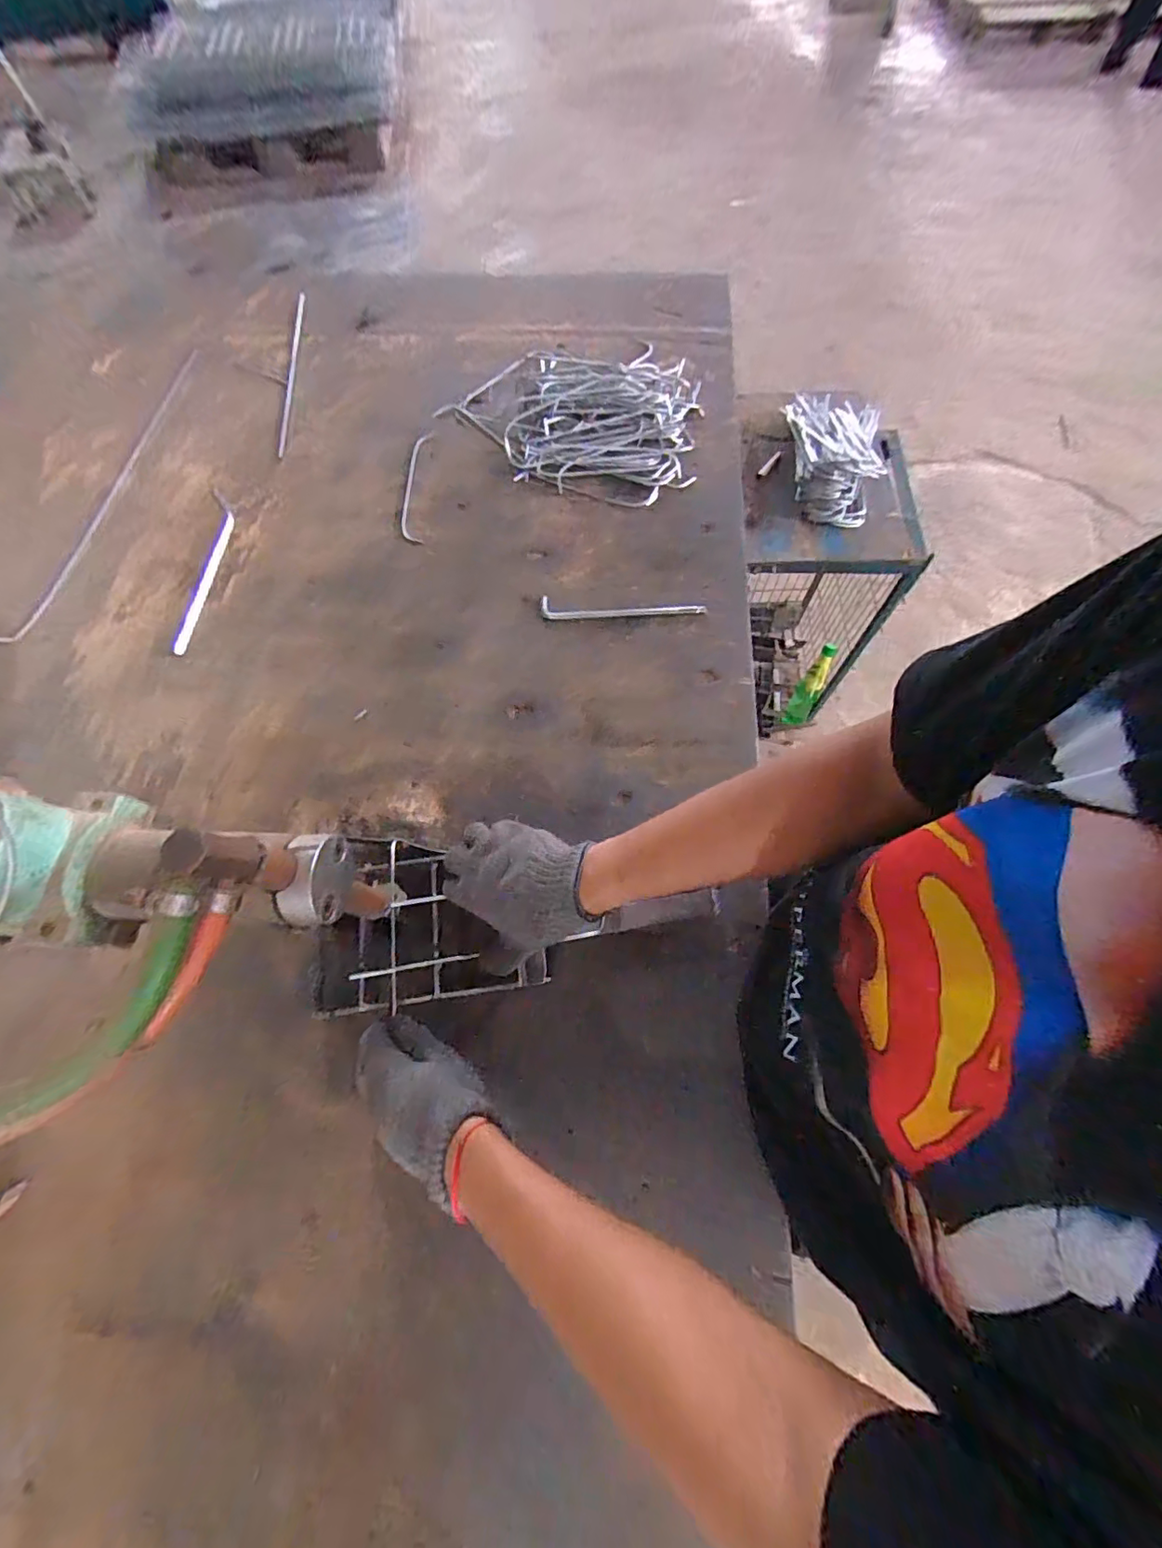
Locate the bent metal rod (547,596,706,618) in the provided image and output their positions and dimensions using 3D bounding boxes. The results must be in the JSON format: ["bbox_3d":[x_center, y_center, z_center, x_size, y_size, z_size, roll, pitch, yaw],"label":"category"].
[{"bbox_3d":[0.054,-0.206,0.683,0.205,0.011,0.028,4,69,3],"label":"bent metal rod"}]

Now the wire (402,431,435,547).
[{"bbox_3d":[-0.237,-0.423,0.774,0.031,0.018,0.216,-2,69,1],"label":"wire"}]

